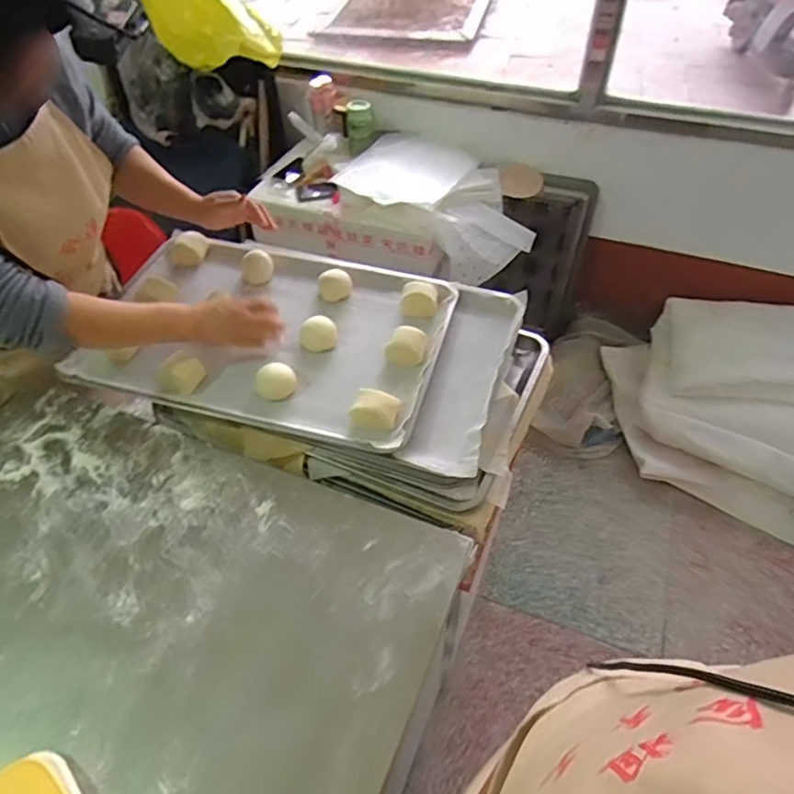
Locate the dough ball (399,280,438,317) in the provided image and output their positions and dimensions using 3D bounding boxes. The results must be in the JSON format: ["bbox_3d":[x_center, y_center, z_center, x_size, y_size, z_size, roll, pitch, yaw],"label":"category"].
[{"bbox_3d":[0.038,-0.176,1.008,0.065,0.042,0.065,-1,51,1],"label":"dough ball"}]

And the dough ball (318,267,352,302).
[{"bbox_3d":[-0.111,-0.202,1.039,0.058,0.037,0.052,-9,51,-5],"label":"dough ball"}]

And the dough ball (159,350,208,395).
[{"bbox_3d":[-0.333,-0.039,0.894,0.061,0.047,0.047,-29,56,-21],"label":"dough ball"}]

